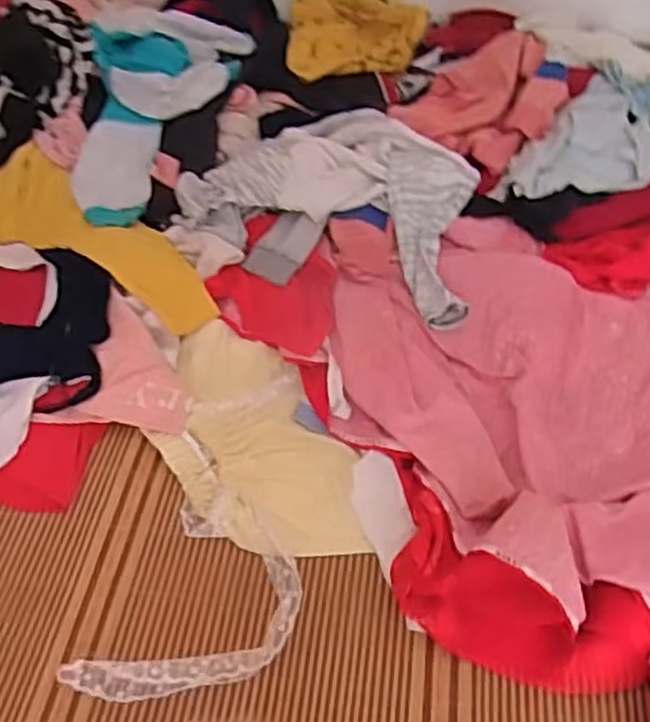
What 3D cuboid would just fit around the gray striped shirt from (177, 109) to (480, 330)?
[{"bbox_3d":[0.051,-0.260,1.169,0.456,0.061,0.380,25,55,20],"label":"gray striped shirt"}]

